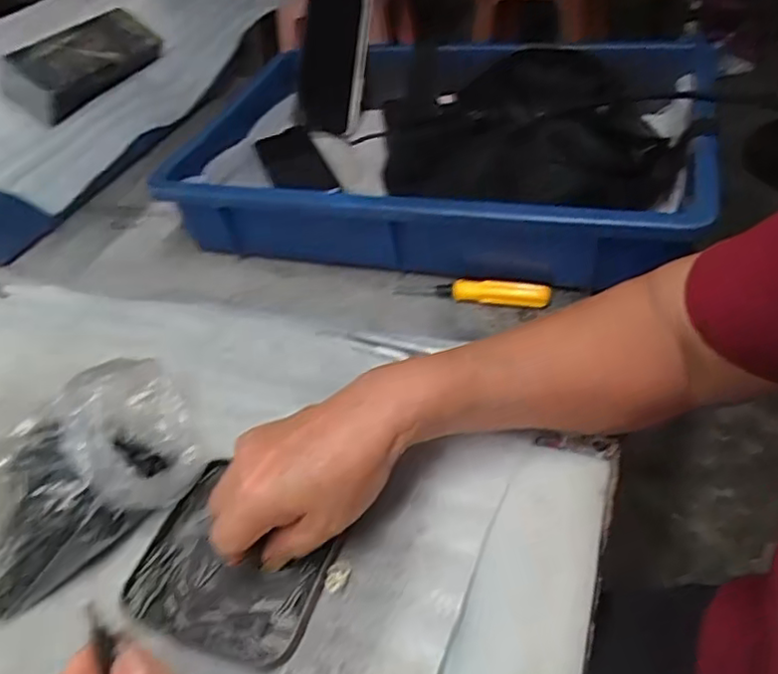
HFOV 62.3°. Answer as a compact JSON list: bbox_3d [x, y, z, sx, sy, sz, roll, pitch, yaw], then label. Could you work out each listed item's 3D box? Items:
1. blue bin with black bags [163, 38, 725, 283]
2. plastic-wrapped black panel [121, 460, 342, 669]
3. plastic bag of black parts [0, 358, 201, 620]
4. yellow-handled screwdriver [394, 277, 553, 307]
[{"bbox_3d":[0.042,-0.164,0.567,0.416,0.087,0.277,9,47,16],"label":"blue bin with black bags"},{"bbox_3d":[-0.082,0.123,0.352,0.102,0.011,0.095,10,47,18],"label":"plastic-wrapped black panel"},{"bbox_3d":[-0.177,0.074,0.368,0.138,0.075,0.090,-34,50,-24],"label":"plastic bag of black parts"},{"bbox_3d":[0.062,-0.035,0.485,0.114,0.016,0.015,7,46,14],"label":"yellow-handled screwdriver"}]

